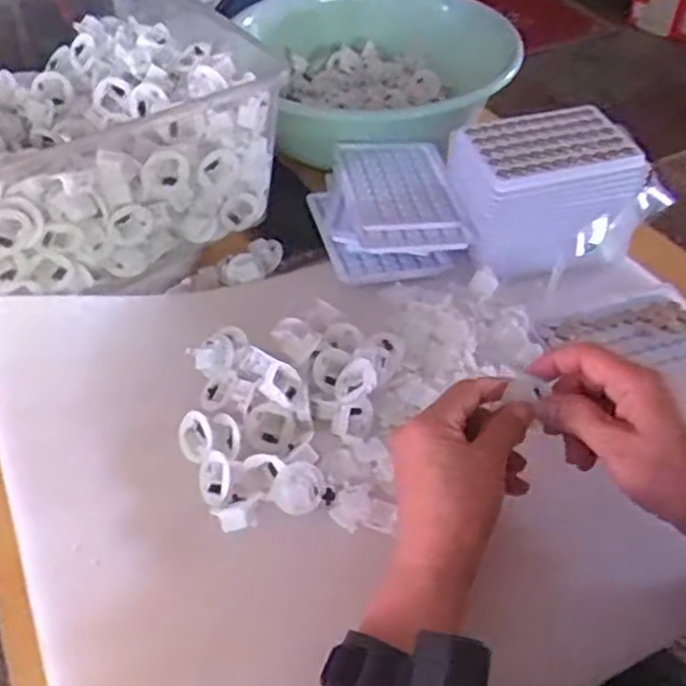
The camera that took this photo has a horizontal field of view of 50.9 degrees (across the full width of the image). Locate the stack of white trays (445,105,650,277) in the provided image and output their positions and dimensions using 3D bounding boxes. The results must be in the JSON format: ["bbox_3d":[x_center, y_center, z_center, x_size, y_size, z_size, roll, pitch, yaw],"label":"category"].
[{"bbox_3d":[0.159,-0.126,0.586,0.129,0.079,0.091,-11,48,-9],"label":"stack of white trays"}]

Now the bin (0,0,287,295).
[{"bbox_3d":[-0.240,-0.166,0.579,0.295,0.118,0.288,-29,54,-23],"label":"bin"}]

